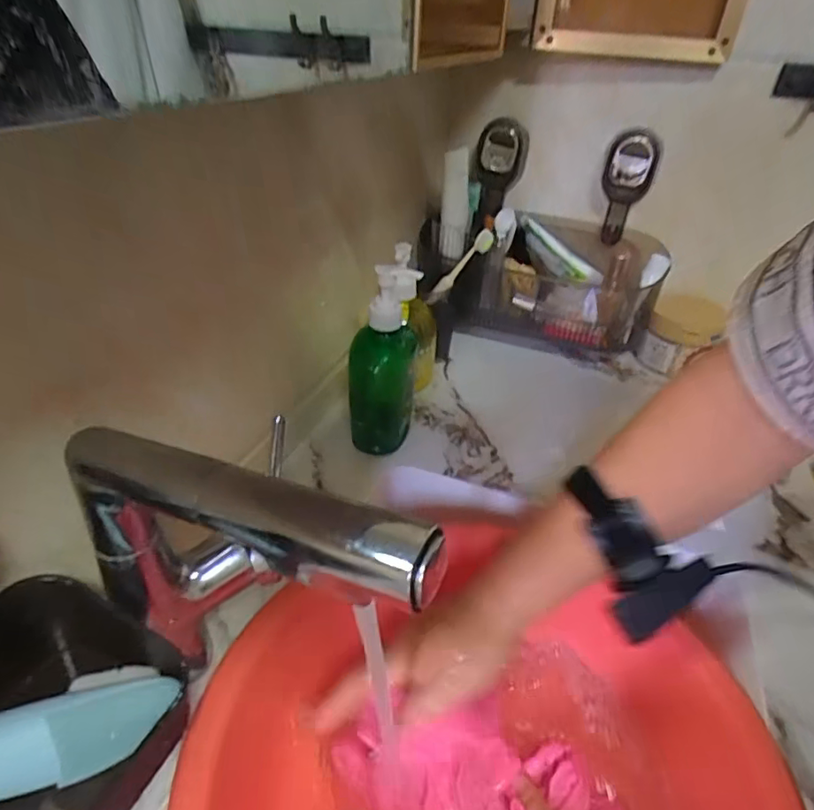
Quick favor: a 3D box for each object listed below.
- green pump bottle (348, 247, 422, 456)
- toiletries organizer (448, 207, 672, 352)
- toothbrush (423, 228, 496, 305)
[{"bbox_3d":[-0.022,-0.042,0.537,0.068,0.191,0.063,1,37,-5],"label":"green pump bottle"},{"bbox_3d":[0.195,-0.162,0.742,0.251,0.141,0.139,11,37,9],"label":"toiletries organizer"},{"bbox_3d":[0.065,-0.170,0.682,0.025,0.112,0.022,32,20,-34],"label":"toothbrush"}]

